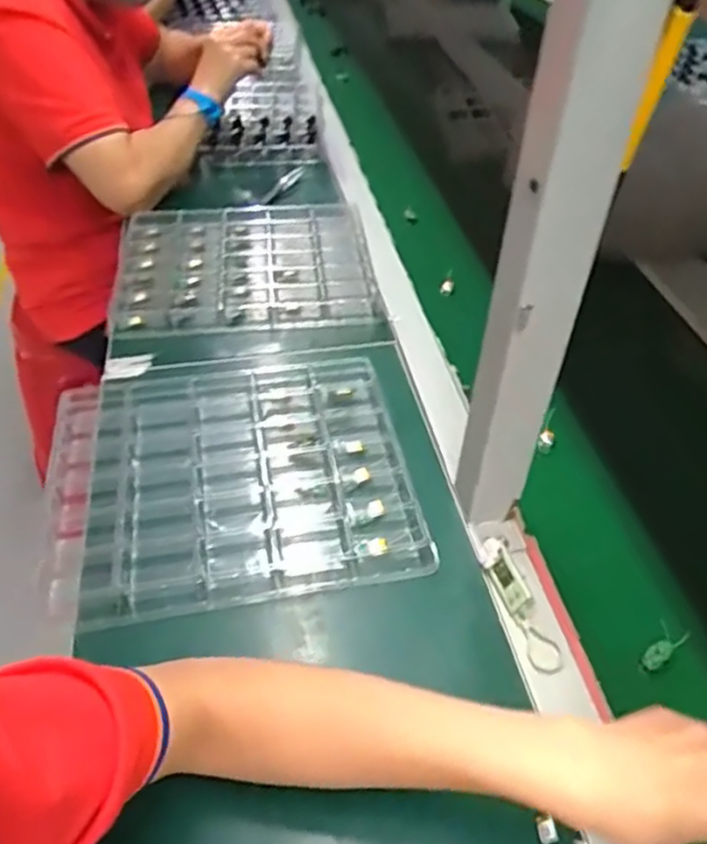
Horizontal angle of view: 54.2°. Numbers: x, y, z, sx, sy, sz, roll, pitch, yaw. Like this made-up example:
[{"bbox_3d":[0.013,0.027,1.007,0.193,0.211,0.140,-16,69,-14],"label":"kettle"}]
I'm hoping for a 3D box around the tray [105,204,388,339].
[{"bbox_3d":[-0.129,-0.196,0.830,0.287,0.026,0.234,-4,44,-6],"label":"tray"}]

